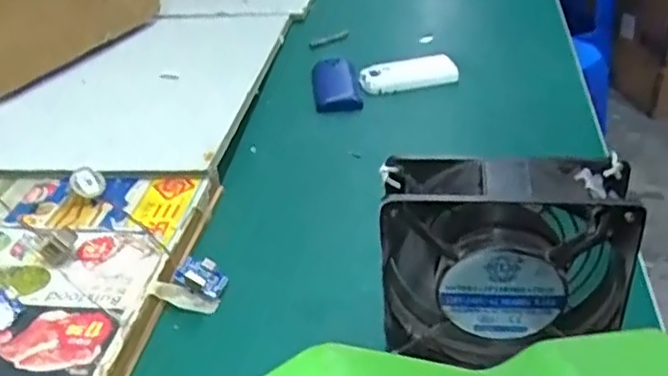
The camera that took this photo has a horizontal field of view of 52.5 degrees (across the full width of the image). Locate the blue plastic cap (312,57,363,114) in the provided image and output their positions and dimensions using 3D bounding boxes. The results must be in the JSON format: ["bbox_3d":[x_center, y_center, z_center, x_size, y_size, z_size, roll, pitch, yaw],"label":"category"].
[{"bbox_3d":[0.002,-0.102,0.662,0.045,0.016,0.086,-6,35,-1],"label":"blue plastic cap"}]

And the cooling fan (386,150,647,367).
[{"bbox_3d":[0.087,0.043,0.355,0.121,0.121,0.041,1,36,9],"label":"cooling fan"}]

